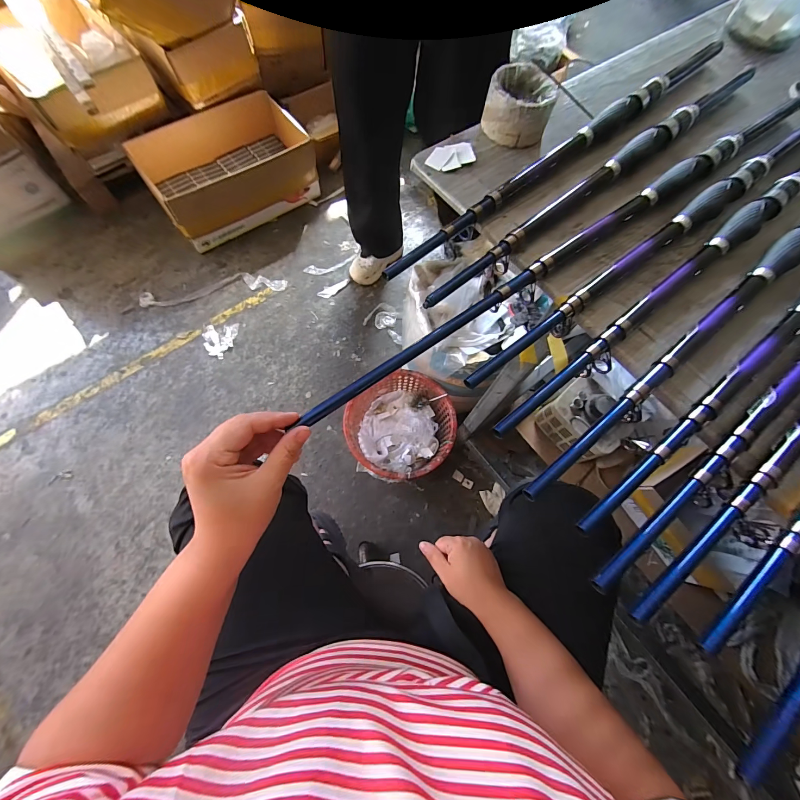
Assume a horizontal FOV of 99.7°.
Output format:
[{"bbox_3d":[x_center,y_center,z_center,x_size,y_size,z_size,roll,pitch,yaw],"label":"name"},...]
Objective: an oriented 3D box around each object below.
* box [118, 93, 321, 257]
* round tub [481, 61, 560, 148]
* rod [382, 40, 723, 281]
[{"bbox_3d":[-0.661,-0.920,1.361,0.597,0.221,0.382,-33,75,-13],"label":"box"},{"bbox_3d":[0.149,-0.370,0.424,0.081,0.046,0.077,1,70,-2],"label":"round tub"},{"bbox_3d":[0.217,-0.318,0.425,0.620,0.025,0.030,-40,77,-15],"label":"rod"}]

